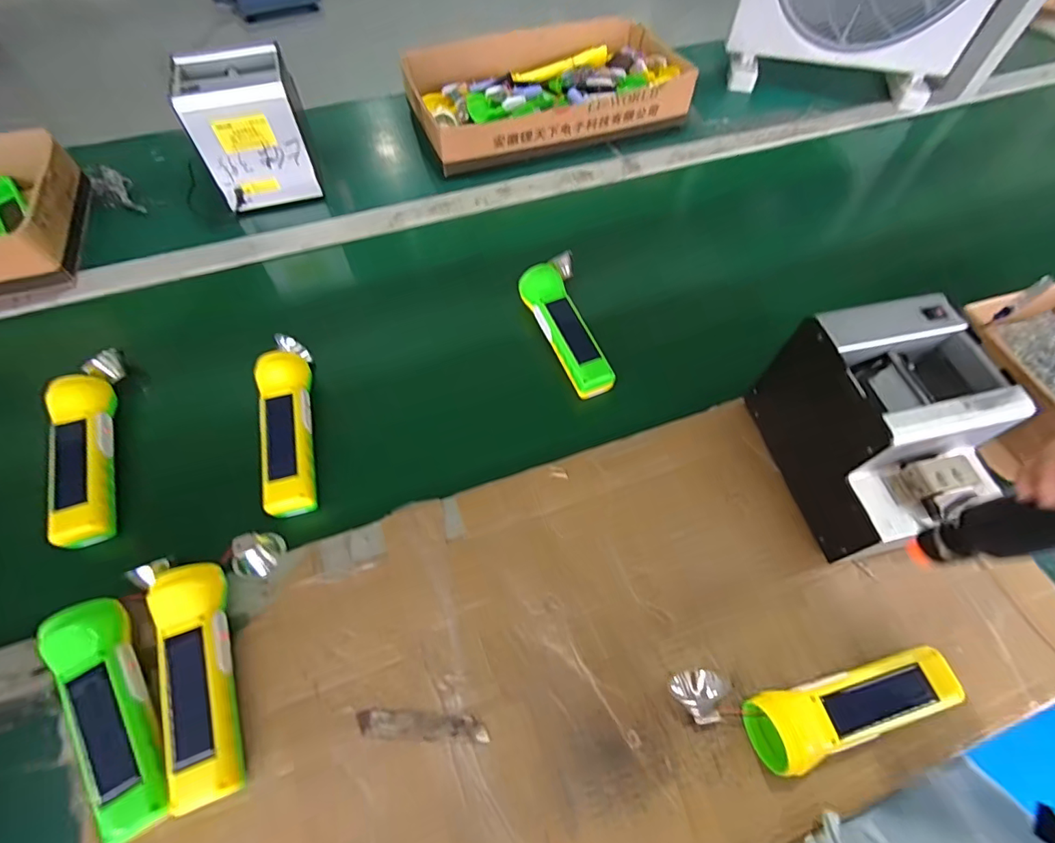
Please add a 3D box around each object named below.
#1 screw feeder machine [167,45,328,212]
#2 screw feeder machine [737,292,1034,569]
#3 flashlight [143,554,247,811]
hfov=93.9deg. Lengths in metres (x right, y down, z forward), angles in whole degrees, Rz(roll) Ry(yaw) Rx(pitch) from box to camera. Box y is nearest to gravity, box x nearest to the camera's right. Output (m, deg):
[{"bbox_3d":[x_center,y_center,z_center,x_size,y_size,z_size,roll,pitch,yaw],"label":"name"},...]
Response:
[{"bbox_3d":[-0.353,-0.378,0.644,0.132,0.133,0.121,-13,61,-9],"label":"screw feeder machine"},{"bbox_3d":[0.319,0.011,0.441,0.126,0.143,0.187,-10,61,-8],"label":"screw feeder machine"},{"bbox_3d":[-0.252,0.194,0.379,0.045,0.038,0.168,-20,63,-12],"label":"flashlight"}]

